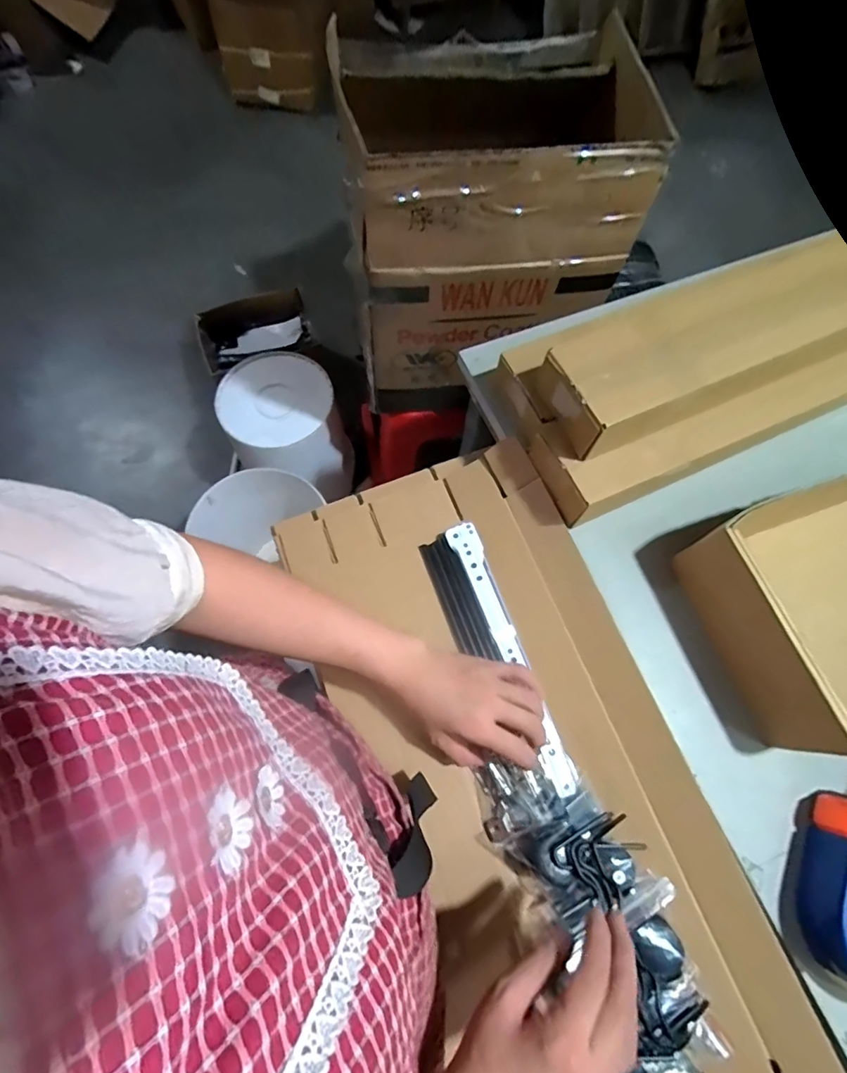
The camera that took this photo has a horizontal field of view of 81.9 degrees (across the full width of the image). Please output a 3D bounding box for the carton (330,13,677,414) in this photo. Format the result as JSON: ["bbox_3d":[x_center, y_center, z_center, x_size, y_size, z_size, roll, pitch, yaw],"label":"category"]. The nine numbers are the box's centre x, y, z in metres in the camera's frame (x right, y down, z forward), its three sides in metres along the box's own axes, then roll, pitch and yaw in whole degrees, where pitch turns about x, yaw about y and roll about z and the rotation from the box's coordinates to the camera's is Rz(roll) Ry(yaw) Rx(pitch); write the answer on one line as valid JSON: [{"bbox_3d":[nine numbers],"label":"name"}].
[{"bbox_3d":[0.075,-0.465,0.768,0.375,0.450,0.274,-7,70,-5],"label":"carton"}]

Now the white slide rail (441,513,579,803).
[{"bbox_3d":[0.093,0.121,0.528,0.032,0.019,0.297,-18,72,-9],"label":"white slide rail"}]

